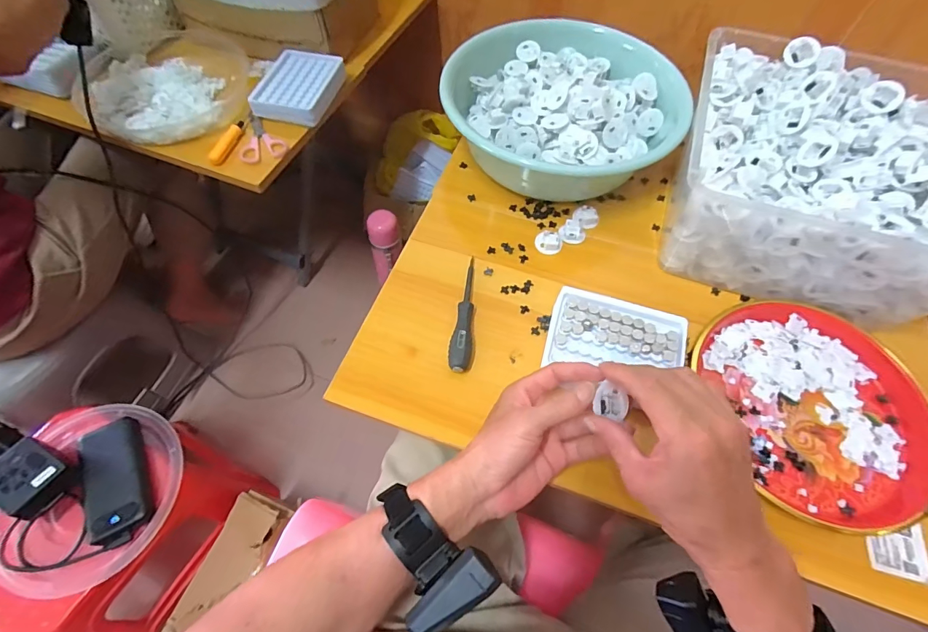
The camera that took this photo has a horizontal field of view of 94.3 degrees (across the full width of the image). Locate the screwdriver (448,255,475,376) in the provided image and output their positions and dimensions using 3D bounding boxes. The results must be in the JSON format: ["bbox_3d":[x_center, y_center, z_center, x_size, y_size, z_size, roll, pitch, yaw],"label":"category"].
[{"bbox_3d":[0.005,-0.006,0.472,0.023,0.018,0.142,9,61,4],"label":"screwdriver"}]

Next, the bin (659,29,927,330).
[{"bbox_3d":[0.392,-0.157,0.482,0.284,0.150,0.285,15,62,7],"label":"bin"}]

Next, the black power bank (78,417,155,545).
[{"bbox_3d":[-0.474,0.219,0.584,0.078,0.022,0.152,-23,63,-13],"label":"black power bank"}]

